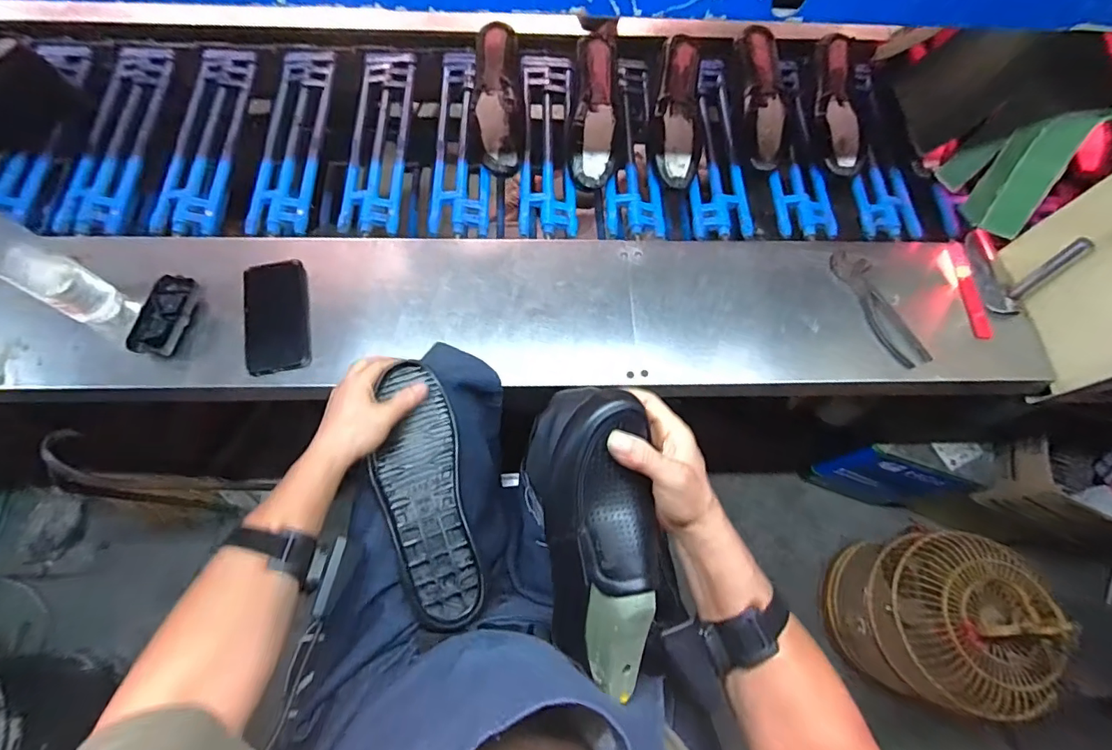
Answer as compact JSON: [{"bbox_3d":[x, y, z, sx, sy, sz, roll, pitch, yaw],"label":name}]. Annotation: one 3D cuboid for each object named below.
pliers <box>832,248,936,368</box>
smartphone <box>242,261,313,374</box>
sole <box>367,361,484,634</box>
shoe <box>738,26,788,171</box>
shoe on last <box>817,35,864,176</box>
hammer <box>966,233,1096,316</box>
[{"bbox_3d":[0.466,-0.098,0.720,0.056,0.025,0.192,-24,72,-10],"label":"pliers"},{"bbox_3d":[-0.373,-0.078,0.668,0.084,0.015,0.156,-11,71,-6],"label":"smartphone"},{"bbox_3d":[-0.144,0.122,0.526,0.090,0.031,0.271,-12,74,-6],"label":"sole"},{"bbox_3d":[0.357,-0.471,0.872,0.073,0.084,0.265,-1,70,-2],"label":"shoe"},{"bbox_3d":[0.497,-0.474,0.875,0.074,0.071,0.247,0,70,-2],"label":"shoe on last"},{"bbox_3d":[0.662,-0.174,0.709,0.055,0.118,0.146,-1,70,-2],"label":"hammer"}]

